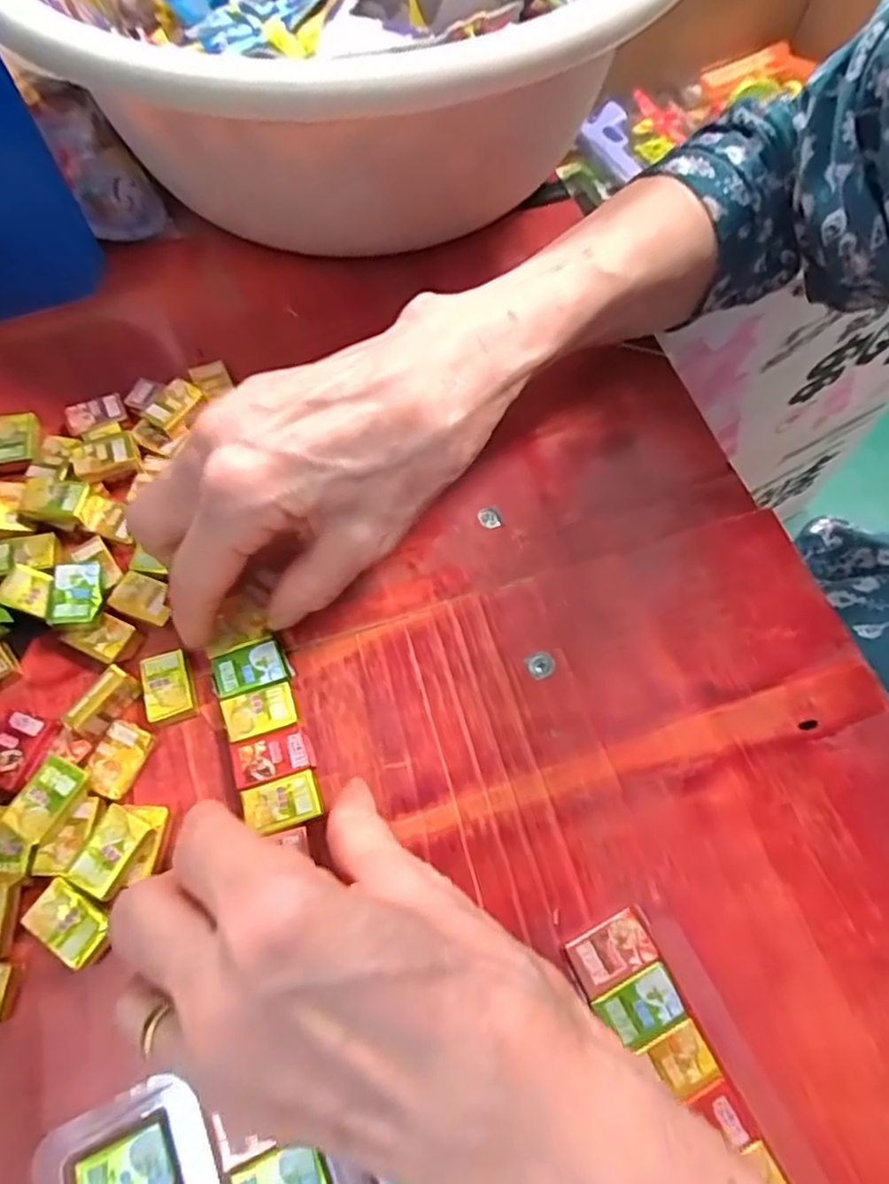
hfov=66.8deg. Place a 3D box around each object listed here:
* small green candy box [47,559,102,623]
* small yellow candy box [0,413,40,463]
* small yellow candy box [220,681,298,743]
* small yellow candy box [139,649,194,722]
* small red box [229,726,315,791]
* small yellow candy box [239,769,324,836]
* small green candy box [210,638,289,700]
[{"bbox_3d":[-0.141,0.001,0.258,0.019,0.011,0.024,-7,66,-3],"label":"small green candy box"},{"bbox_3d":[-0.188,-0.068,0.295,0.019,0.006,0.023,-9,66,-4],"label":"small yellow candy box"},{"bbox_3d":[-0.067,0.044,0.247,0.025,0.008,0.016,-18,67,-8],"label":"small yellow candy box"},{"bbox_3d":[-0.103,0.035,0.250,0.018,0.006,0.025,-17,67,-8],"label":"small yellow candy box"},{"bbox_3d":[-0.061,0.059,0.240,0.027,0.008,0.017,-14,66,-7],"label":"small red box"},{"bbox_3d":[-0.056,0.073,0.233,0.025,0.006,0.016,-15,66,-7],"label":"small yellow candy box"},{"bbox_3d":[-0.073,0.029,0.253,0.026,0.007,0.017,-18,67,-8],"label":"small green candy box"}]

